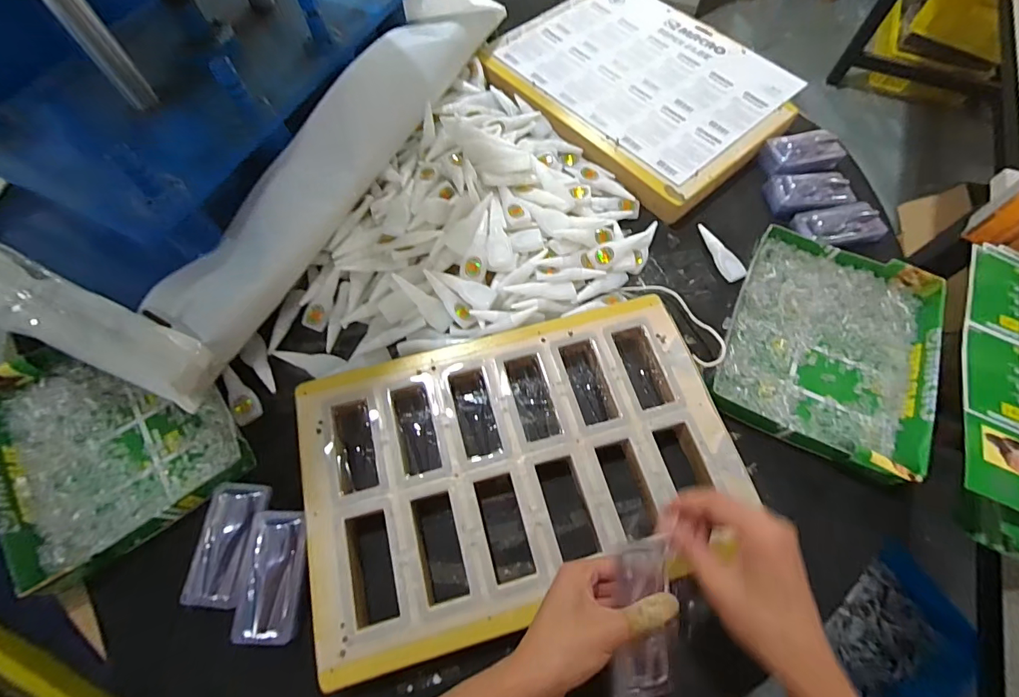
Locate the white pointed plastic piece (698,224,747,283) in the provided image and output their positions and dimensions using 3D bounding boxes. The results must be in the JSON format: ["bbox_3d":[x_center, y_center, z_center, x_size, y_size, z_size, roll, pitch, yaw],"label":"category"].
[{"bbox_3d":[0.271,-0.125,0.572,0.024,0.010,0.089,-22,72,-9],"label":"white pointed plastic piece"}]

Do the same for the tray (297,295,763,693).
[{"bbox_3d":[0.009,0.112,0.449,0.421,0.041,0.280,-14,71,-6],"label":"tray"}]

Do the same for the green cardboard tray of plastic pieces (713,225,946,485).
[{"bbox_3d":[0.366,-0.008,0.508,0.213,0.039,0.269,27,72,9],"label":"green cardboard tray of plastic pieces"}]

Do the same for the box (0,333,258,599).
[{"bbox_3d":[-0.433,0.084,0.478,0.217,0.041,0.265,-35,74,-13],"label":"box"}]

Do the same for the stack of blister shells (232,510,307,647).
[{"bbox_3d":[-0.222,0.211,0.412,0.059,0.019,0.111,-1,70,-2],"label":"stack of blister shells"}]

